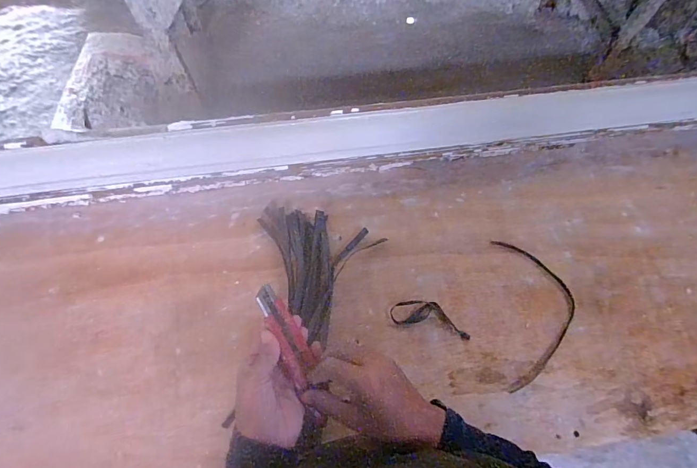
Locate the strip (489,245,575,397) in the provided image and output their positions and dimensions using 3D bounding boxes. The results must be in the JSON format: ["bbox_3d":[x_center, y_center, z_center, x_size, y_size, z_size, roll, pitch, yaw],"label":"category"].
[{"bbox_3d":[0.283,0.117,0.579,0.114,0.015,0.221,3,62,0],"label":"strip"}]

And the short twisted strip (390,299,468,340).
[{"bbox_3d":[0.122,0.122,0.575,0.116,0.007,0.041,12,63,5],"label":"short twisted strip"}]

